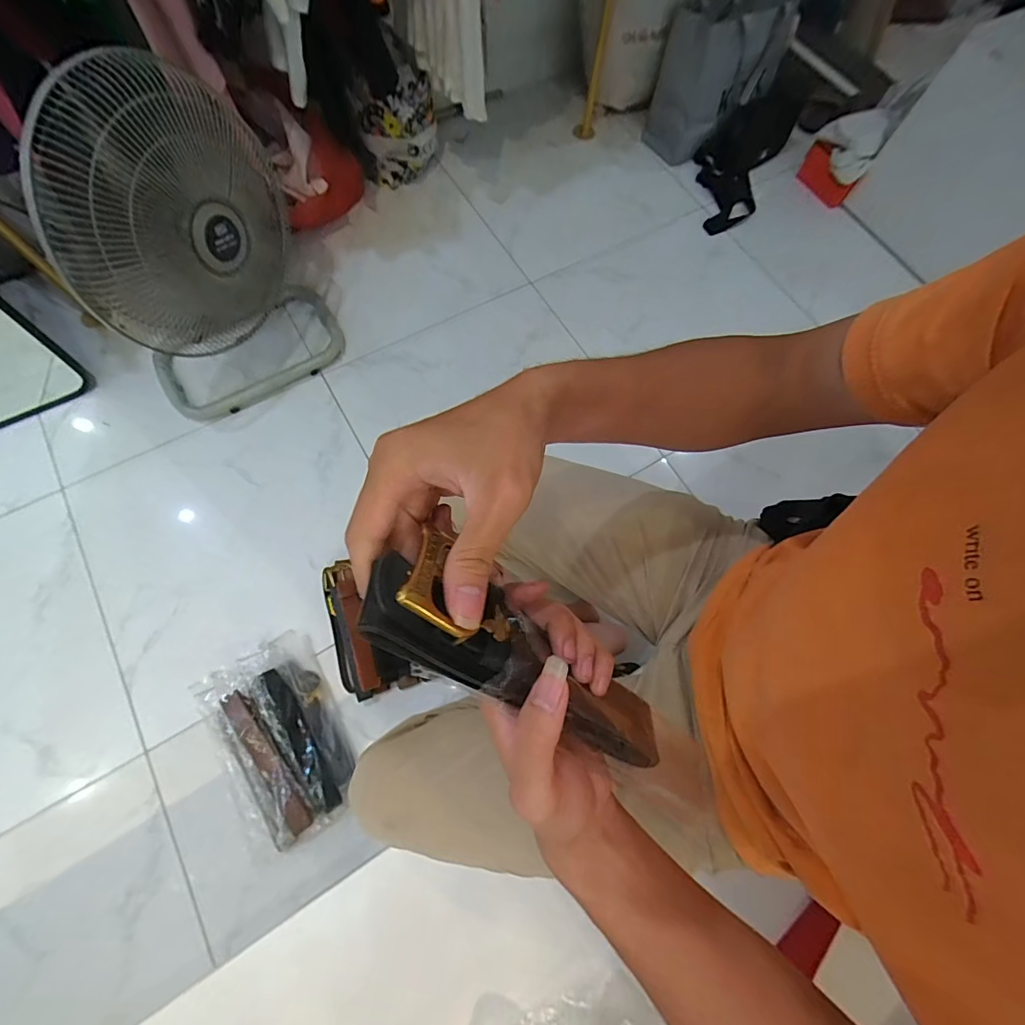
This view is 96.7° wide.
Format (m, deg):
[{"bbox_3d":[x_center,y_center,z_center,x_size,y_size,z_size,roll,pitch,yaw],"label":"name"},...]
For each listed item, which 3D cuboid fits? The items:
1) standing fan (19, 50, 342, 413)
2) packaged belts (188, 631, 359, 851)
[{"bbox_3d":[-0.609,-0.475,0.863,0.417,0.539,0.291,-31,74,-11],"label":"standing fan"},{"bbox_3d":[-0.422,0.402,0.816,0.210,0.063,0.334,-31,74,-11],"label":"packaged belts"}]

